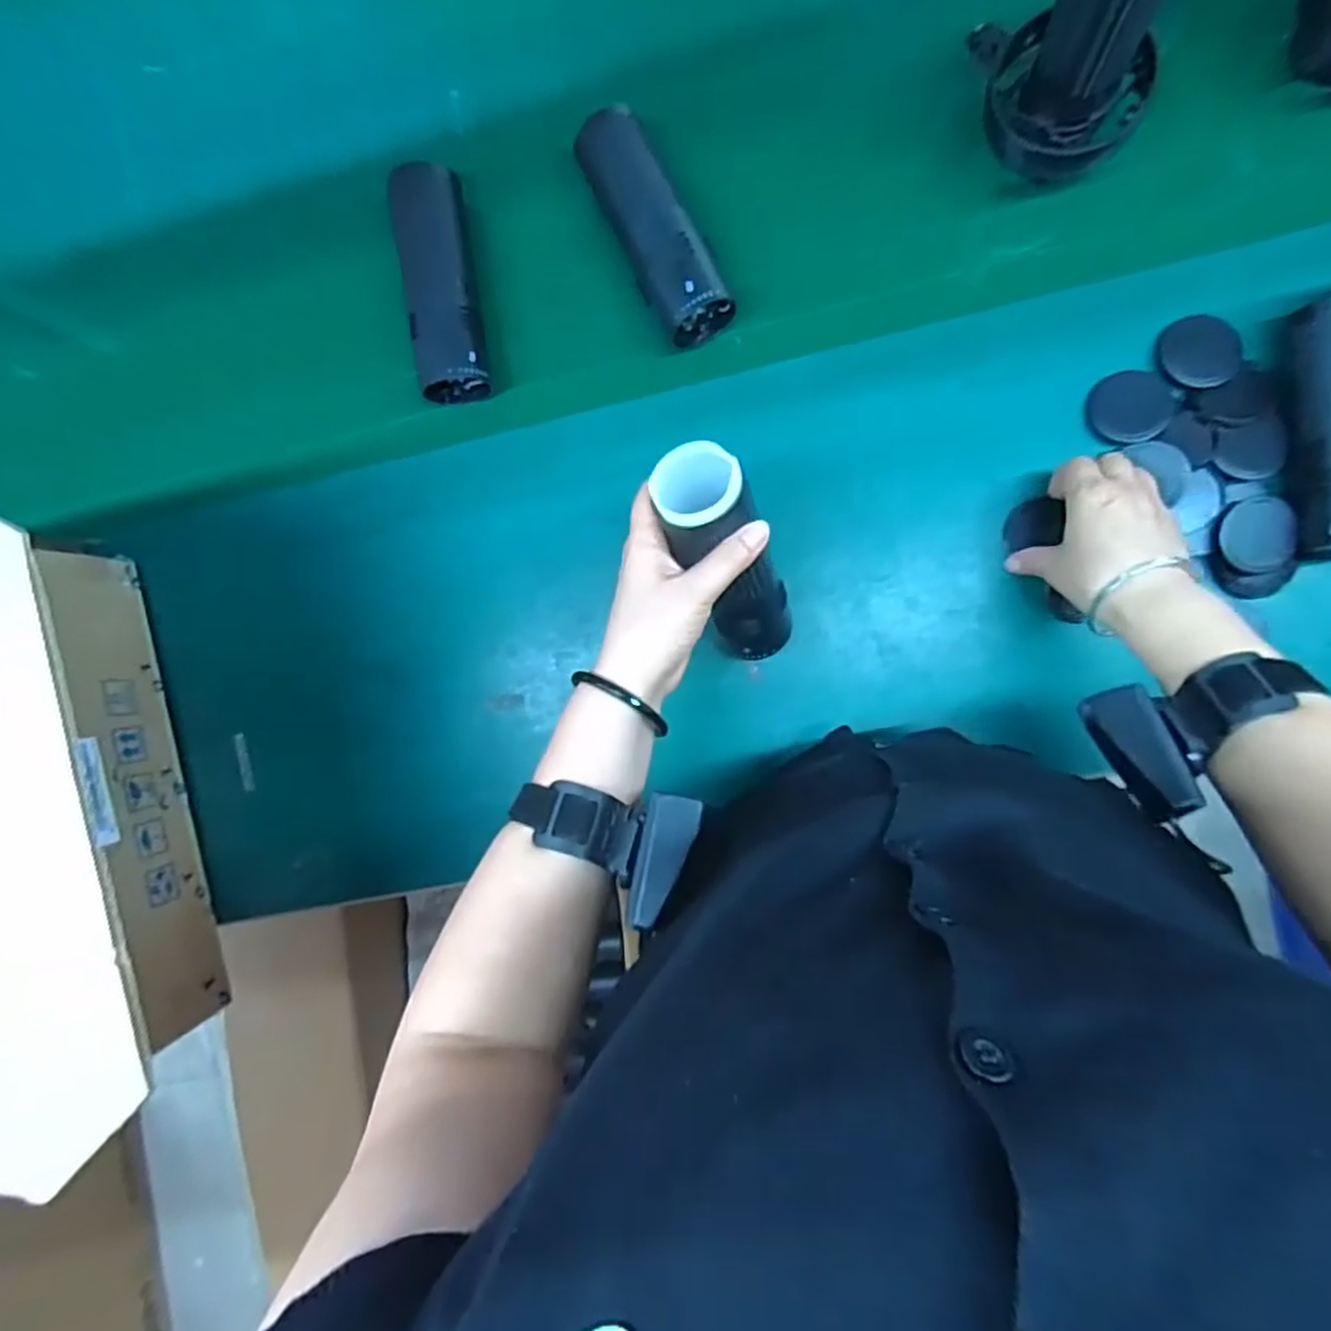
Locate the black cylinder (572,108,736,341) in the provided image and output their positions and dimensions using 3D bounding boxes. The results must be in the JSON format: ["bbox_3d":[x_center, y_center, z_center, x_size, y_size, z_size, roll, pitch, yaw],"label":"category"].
[{"bbox_3d":[-0.010,-0.320,0.534,0.053,0.044,0.168,-29,88,7],"label":"black cylinder"}]

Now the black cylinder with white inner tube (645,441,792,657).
[{"bbox_3d":[0.042,-0.064,0.462,0.051,0.169,0.048,-21,57,7],"label":"black cylinder with white inner tube"}]

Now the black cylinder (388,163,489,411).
[{"bbox_3d":[-0.171,-0.294,0.563,0.050,0.040,0.175,-9,90,7],"label":"black cylinder"}]

